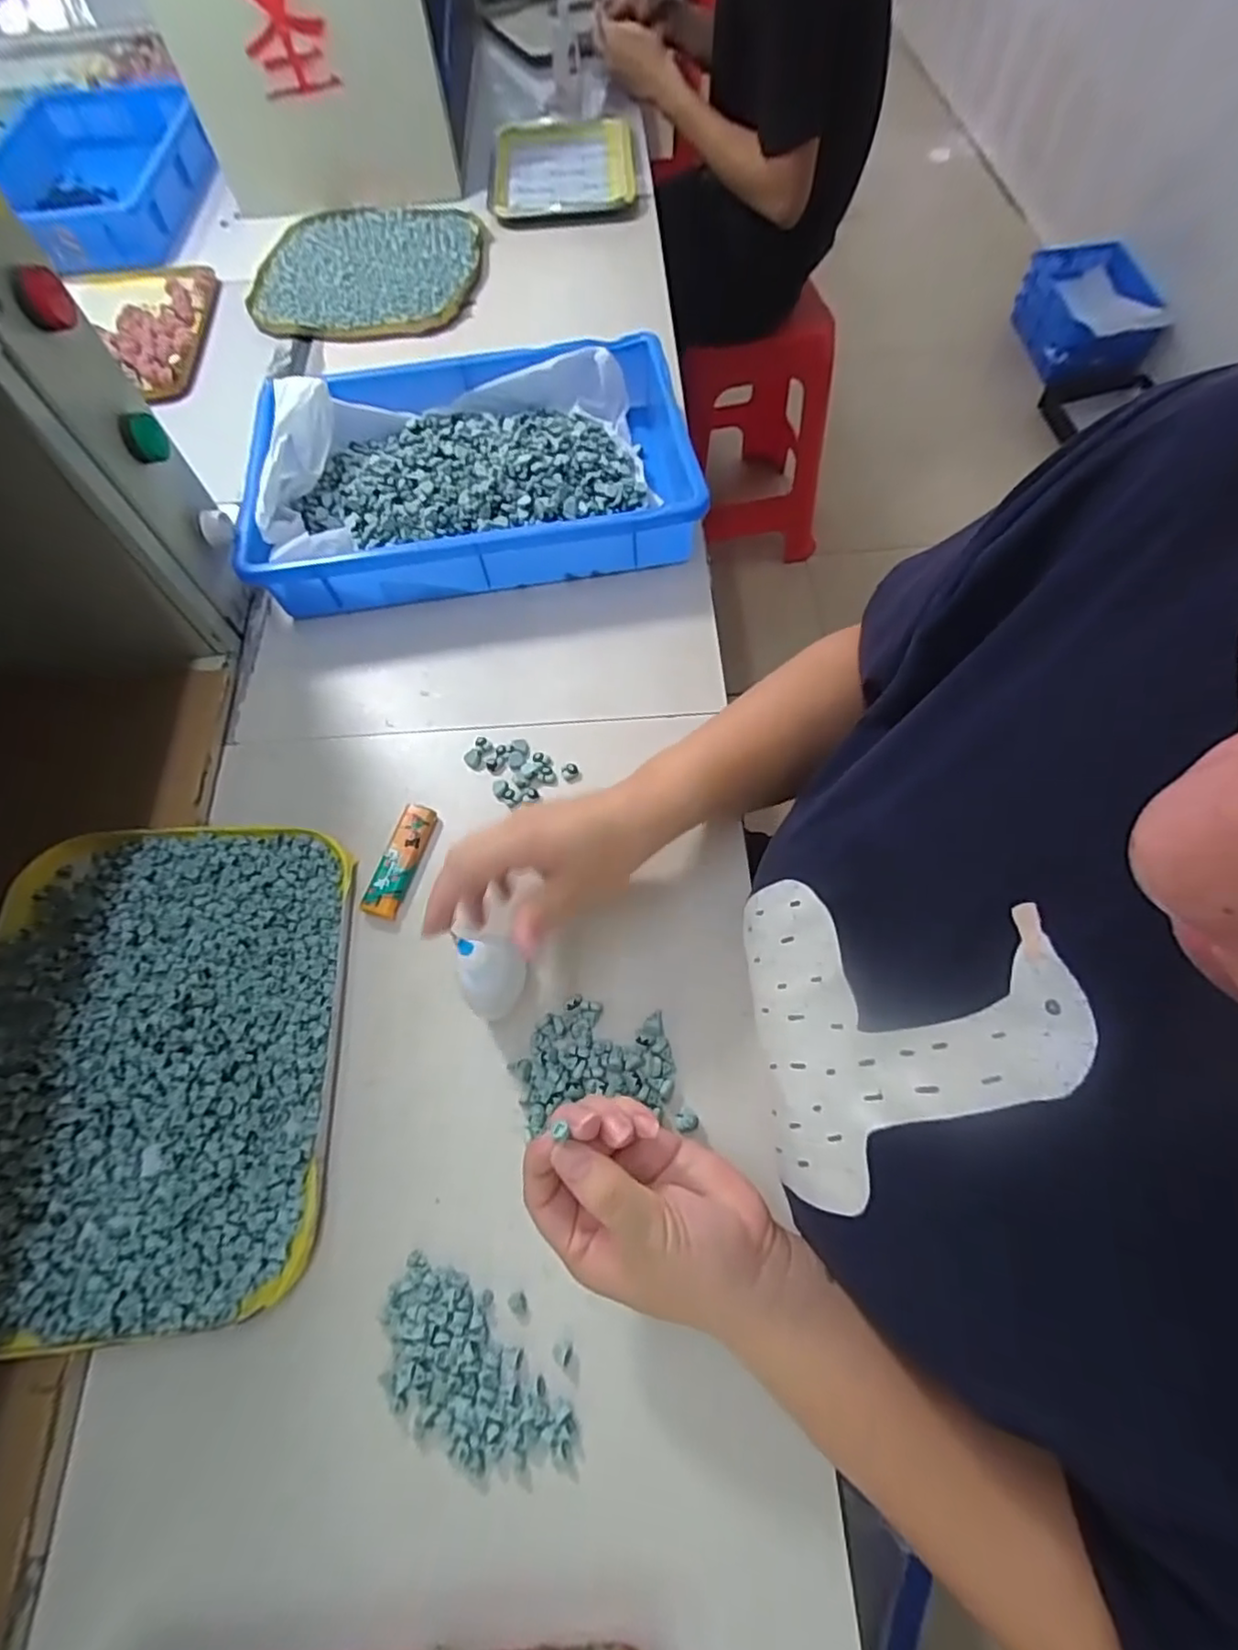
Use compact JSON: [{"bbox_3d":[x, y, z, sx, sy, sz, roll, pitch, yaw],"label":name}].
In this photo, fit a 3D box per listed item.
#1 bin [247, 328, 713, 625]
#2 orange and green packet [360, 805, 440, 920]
[{"bbox_3d":[-0.125,-0.309,0.553,0.352,0.066,0.242,-8,64,-2],"label":"bin"},{"bbox_3d":[-0.147,0.023,0.425,0.025,0.008,0.078,13,66,8],"label":"orange and green packet"}]

